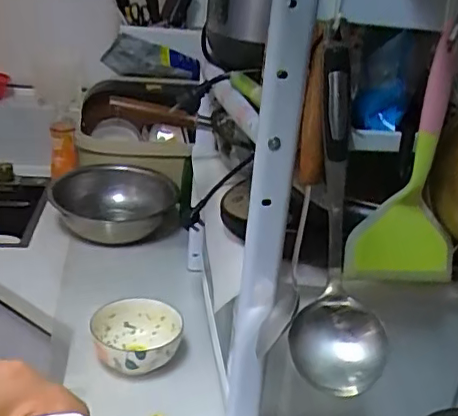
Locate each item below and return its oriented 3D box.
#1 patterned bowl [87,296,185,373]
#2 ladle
[{"bbox_3d":[-0.137,0.202,0.861,0.127,0.066,0.134,5,23,-2],"label":"patterned bowl"},{"bbox_3d":[0.113,0.012,0.521,0.089,0.298,0.105,8,23,5],"label":"ladle"}]

